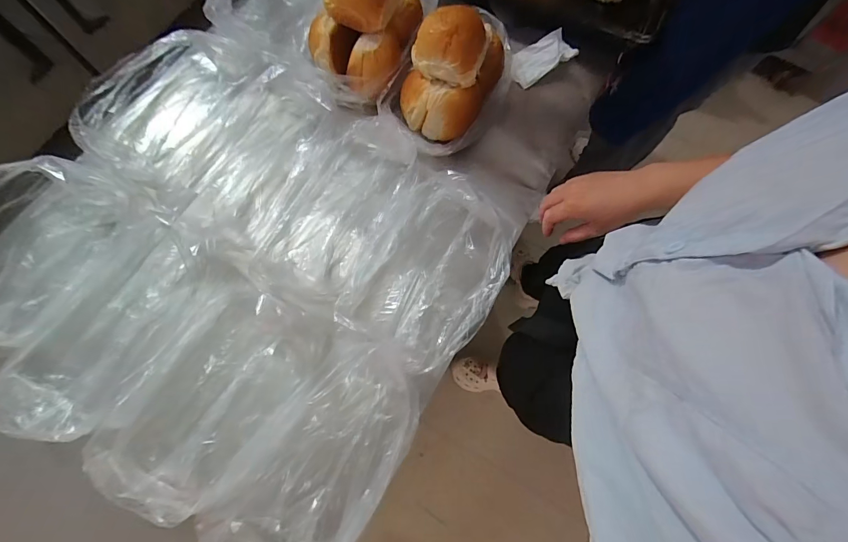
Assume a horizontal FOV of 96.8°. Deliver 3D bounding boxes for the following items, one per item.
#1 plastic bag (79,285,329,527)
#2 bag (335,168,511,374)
[{"bbox_3d":[-0.312,0.173,0.568,0.201,0.089,0.330,37,76,10],"label":"plastic bag"},{"bbox_3d":[0.013,-0.010,0.626,0.223,0.072,0.314,27,74,8],"label":"bag"}]

